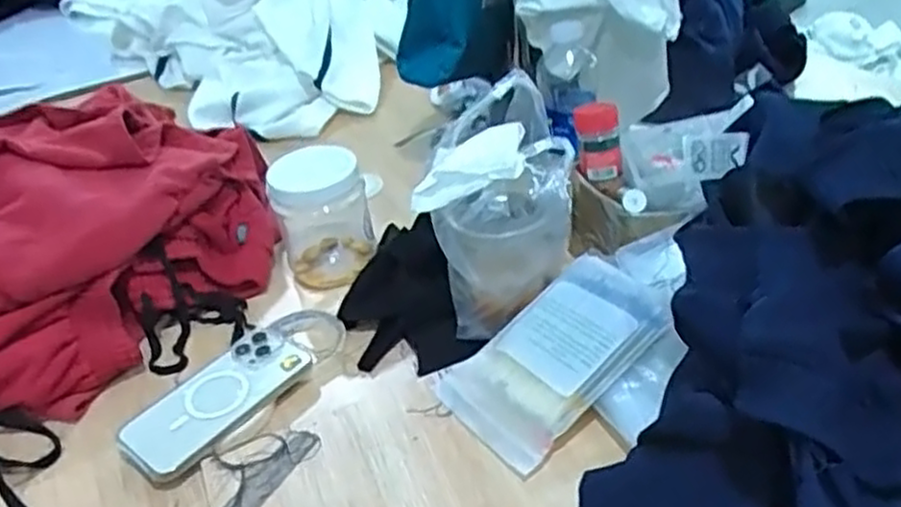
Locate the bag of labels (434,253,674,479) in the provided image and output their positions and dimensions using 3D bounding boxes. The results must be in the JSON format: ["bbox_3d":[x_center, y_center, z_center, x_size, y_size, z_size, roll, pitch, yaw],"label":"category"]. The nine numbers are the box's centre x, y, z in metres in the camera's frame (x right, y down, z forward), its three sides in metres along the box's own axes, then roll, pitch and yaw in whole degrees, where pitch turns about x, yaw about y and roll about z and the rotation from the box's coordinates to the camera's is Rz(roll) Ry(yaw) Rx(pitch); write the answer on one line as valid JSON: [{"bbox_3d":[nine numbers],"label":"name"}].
[{"bbox_3d":[0.079,0.074,0.583,0.175,0.022,0.116,-44,39,-12],"label":"bag of labels"}]

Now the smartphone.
[{"bbox_3d":[-0.201,0.123,0.654,0.082,0.015,0.169,26,50,29],"label":"smartphone"}]

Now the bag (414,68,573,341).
[{"bbox_3d":[0.039,-0.032,0.642,0.126,0.204,0.095,-4,36,5],"label":"bag"}]

